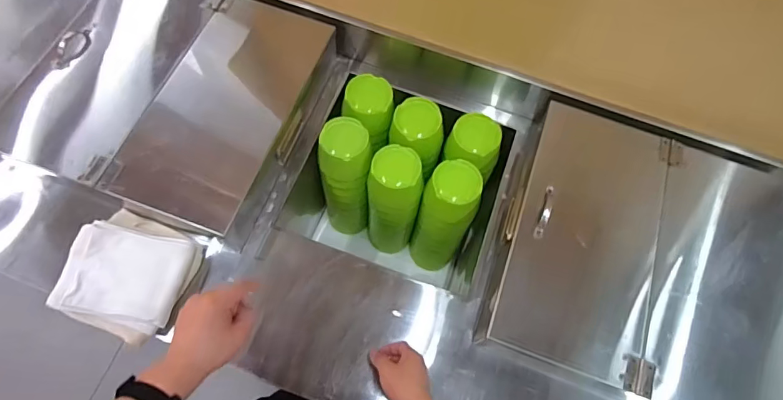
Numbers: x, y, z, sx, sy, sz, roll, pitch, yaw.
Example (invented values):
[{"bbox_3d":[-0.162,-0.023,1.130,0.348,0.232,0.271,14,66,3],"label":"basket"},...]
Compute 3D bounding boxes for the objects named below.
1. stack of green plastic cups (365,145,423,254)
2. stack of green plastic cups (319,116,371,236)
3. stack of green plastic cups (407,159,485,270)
[{"bbox_3d":[0.001,0.013,0.980,0.100,0.343,0.100,2,68,-2],"label":"stack of green plastic cups"},{"bbox_3d":[-0.095,-0.036,0.991,0.094,0.328,0.113,5,68,-1],"label":"stack of green plastic cups"},{"bbox_3d":[0.106,0.049,0.976,0.101,0.357,0.109,26,69,7],"label":"stack of green plastic cups"}]

